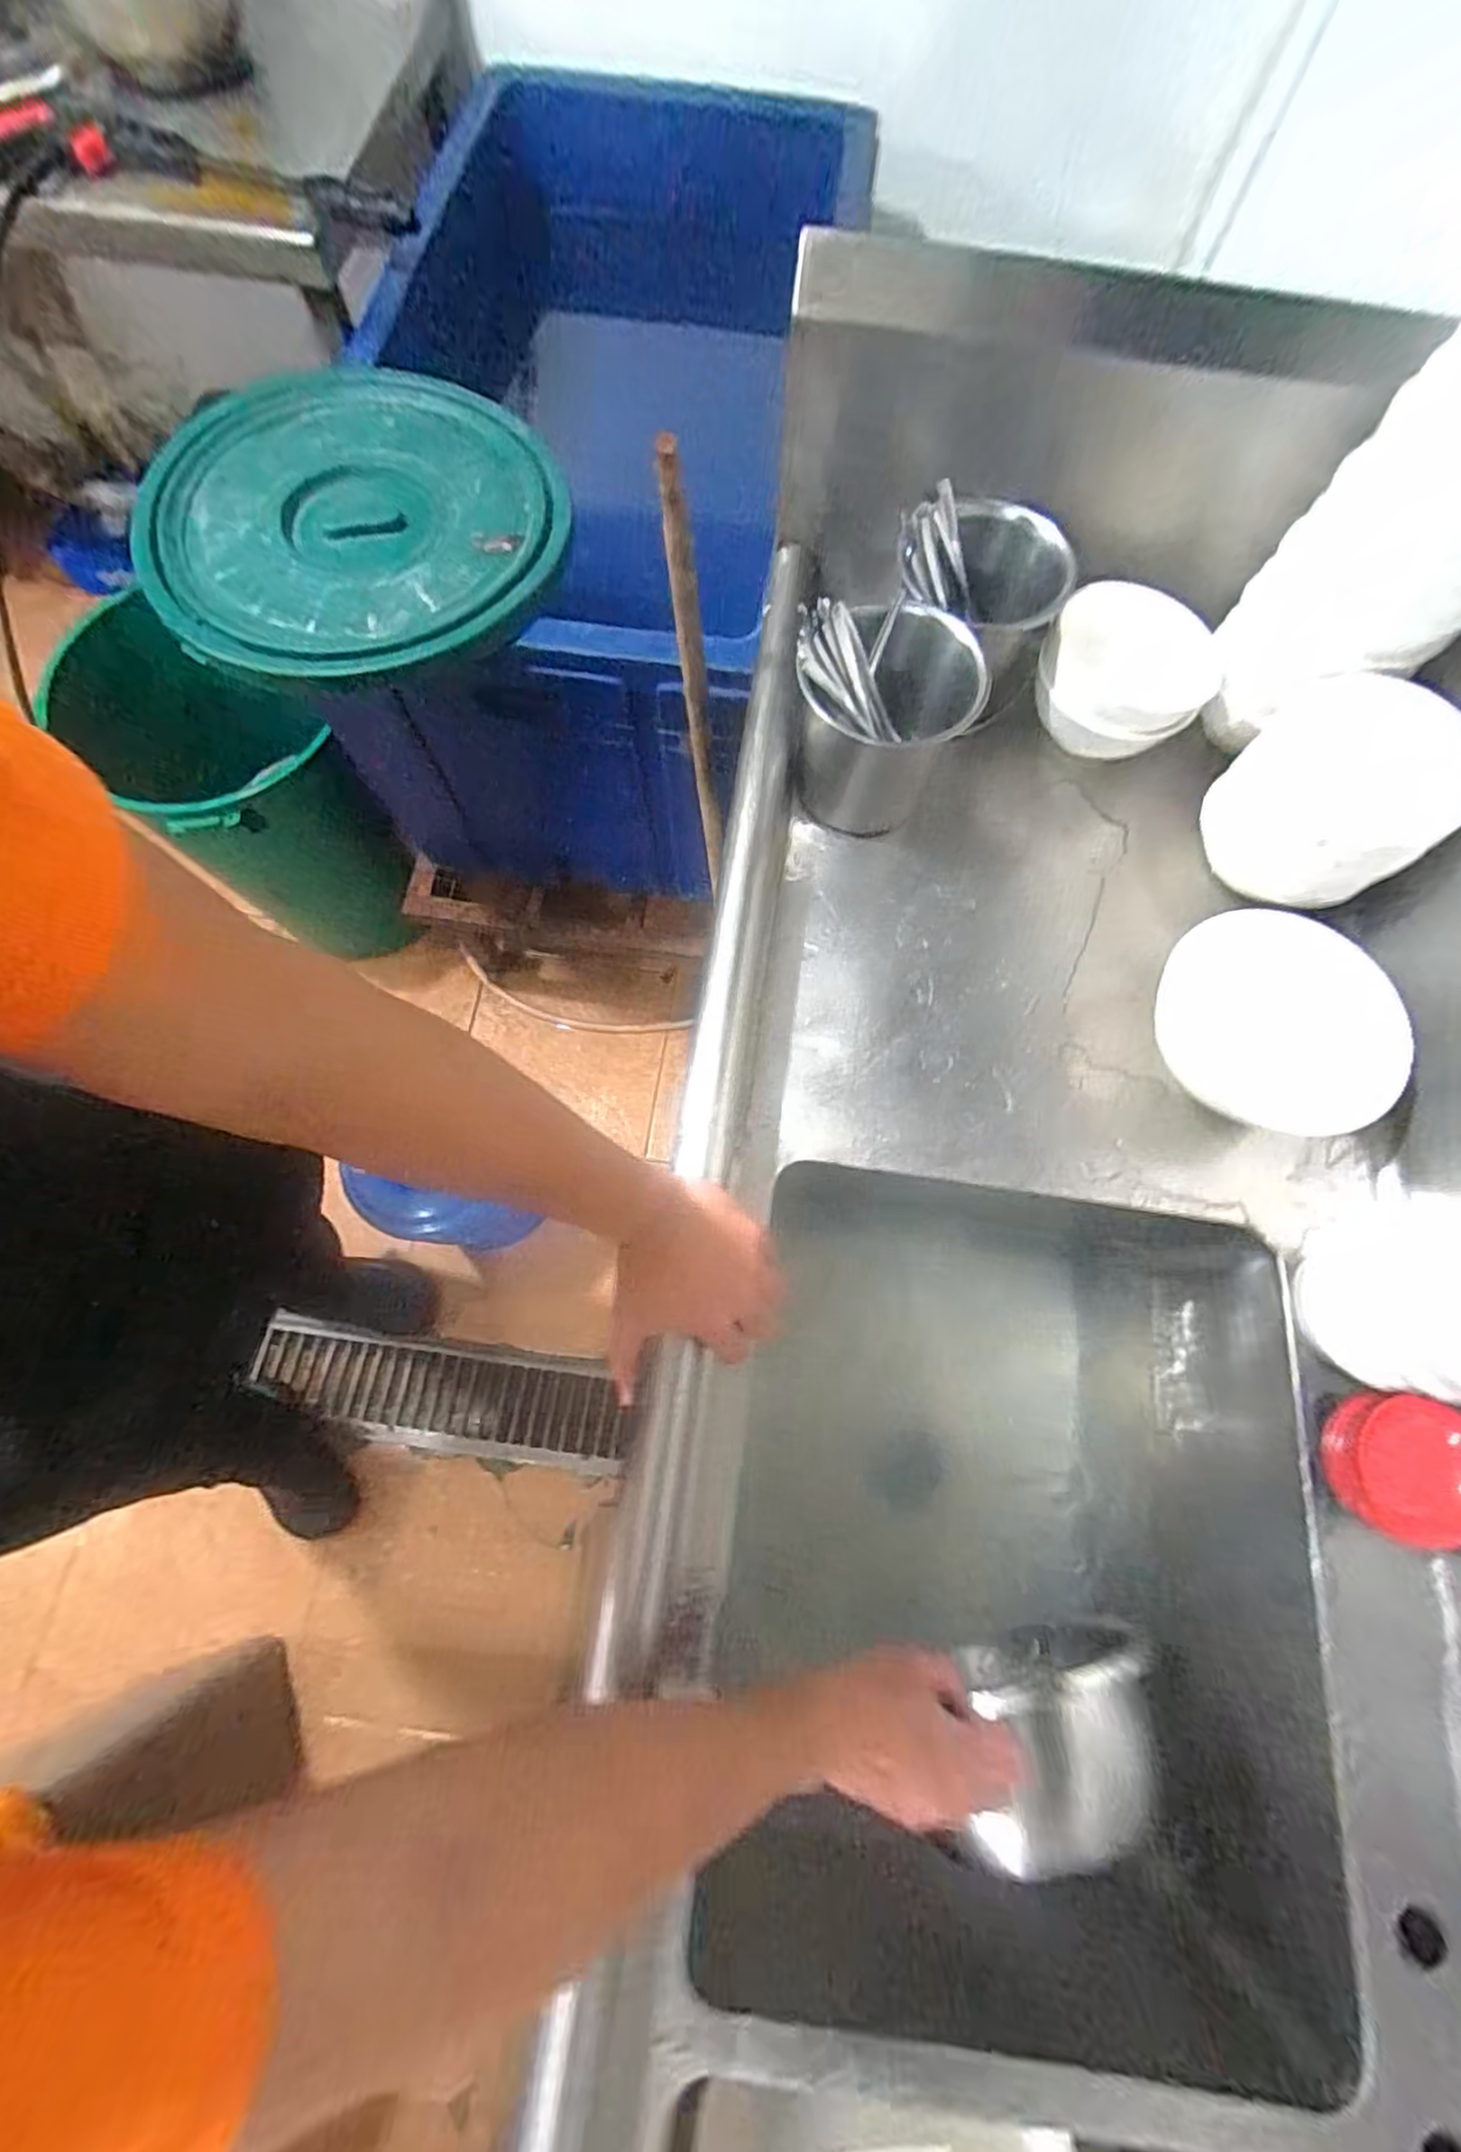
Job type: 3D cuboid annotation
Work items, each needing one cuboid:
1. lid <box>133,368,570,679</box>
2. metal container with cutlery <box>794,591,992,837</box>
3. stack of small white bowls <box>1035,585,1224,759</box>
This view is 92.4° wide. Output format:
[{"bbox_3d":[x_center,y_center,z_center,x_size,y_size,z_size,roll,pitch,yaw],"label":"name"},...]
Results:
[{"bbox_3d":[-0.408,-0.609,0.765,0.424,0.048,0.401,1,74,-2],"label":"lid"},{"bbox_3d":[0.125,-0.313,0.615,0.145,0.142,0.145,8,74,0],"label":"metal container with cutlery"},{"bbox_3d":[0.360,-0.375,0.662,0.149,0.099,0.143,21,74,4],"label":"stack of small white bowls"}]

